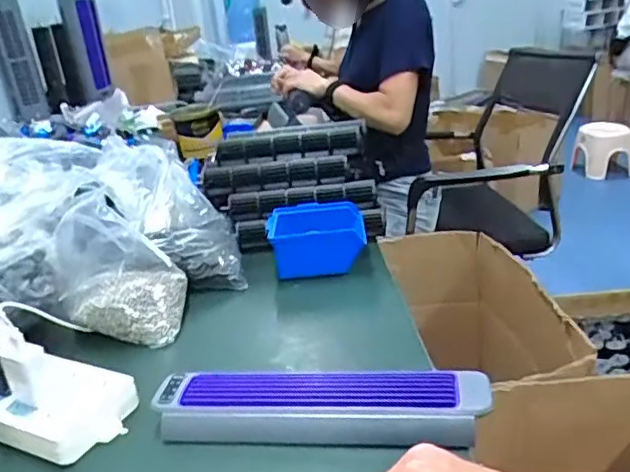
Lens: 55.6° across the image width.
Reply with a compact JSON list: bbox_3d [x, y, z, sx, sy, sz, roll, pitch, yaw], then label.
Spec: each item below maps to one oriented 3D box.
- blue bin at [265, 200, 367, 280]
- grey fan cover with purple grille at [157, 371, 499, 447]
[{"bbox_3d":[0.003,0.007,0.851,0.133,0.075,0.122,-4,22,6],"label":"blue bin"},{"bbox_3d":[0.004,0.149,0.531,0.286,0.027,0.069,-2,22,10],"label":"grey fan cover with purple grille"}]

